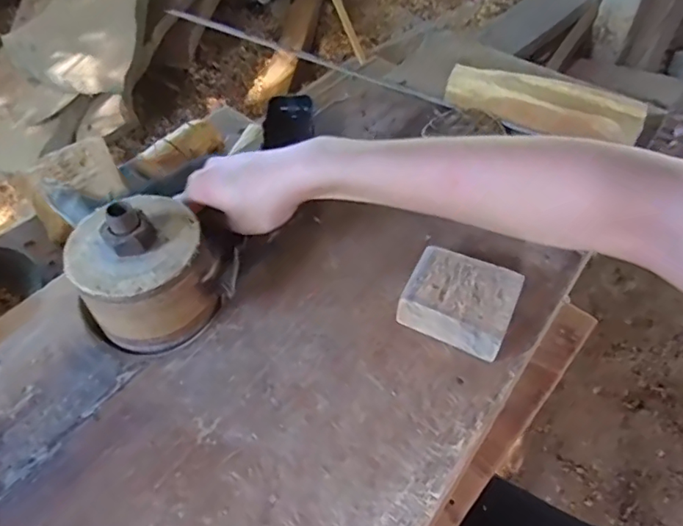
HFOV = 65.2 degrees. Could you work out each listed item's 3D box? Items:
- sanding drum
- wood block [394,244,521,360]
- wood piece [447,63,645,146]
[{"bbox_3d":[-0.154,0.002,0.422,0.102,0.099,0.103,-22,54,-19],"label":"sanding drum"},{"bbox_3d":[0.097,0.030,0.434,0.085,0.035,0.067,23,53,17],"label":"wood block"},{"bbox_3d":[0.218,-0.175,0.585,0.206,0.036,0.067,16,51,11],"label":"wood piece"}]

